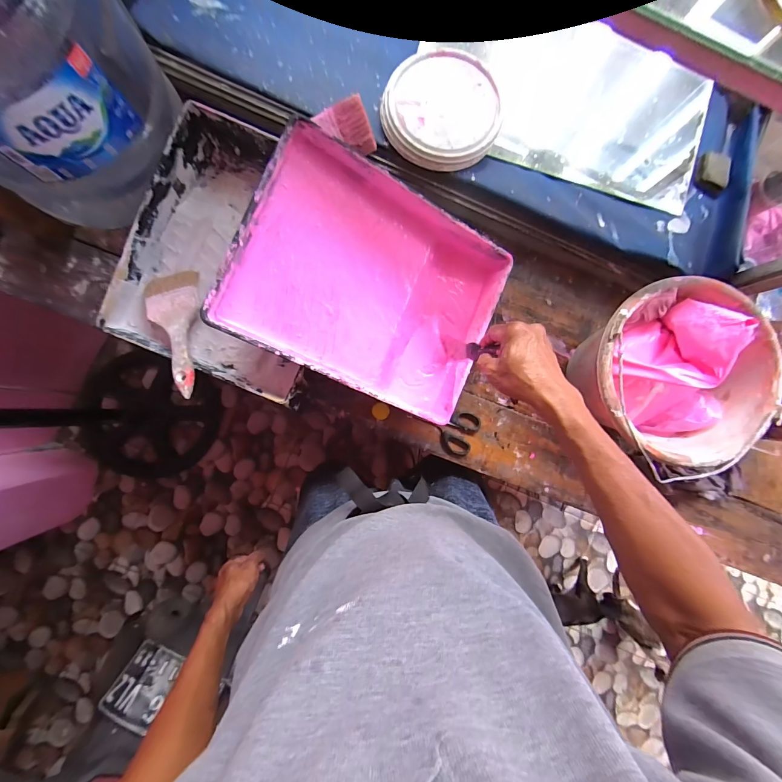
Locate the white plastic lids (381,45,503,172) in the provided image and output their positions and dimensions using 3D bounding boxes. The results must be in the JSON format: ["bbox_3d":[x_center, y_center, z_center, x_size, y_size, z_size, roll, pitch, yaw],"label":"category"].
[{"bbox_3d":[0.076,-0.425,0.519,0.171,0.029,0.173,-1,90,-3],"label":"white plastic lids"}]

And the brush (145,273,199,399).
[{"bbox_3d":[-0.302,-0.084,0.480,0.071,0.012,0.195,-16,73,-3],"label":"brush"}]

